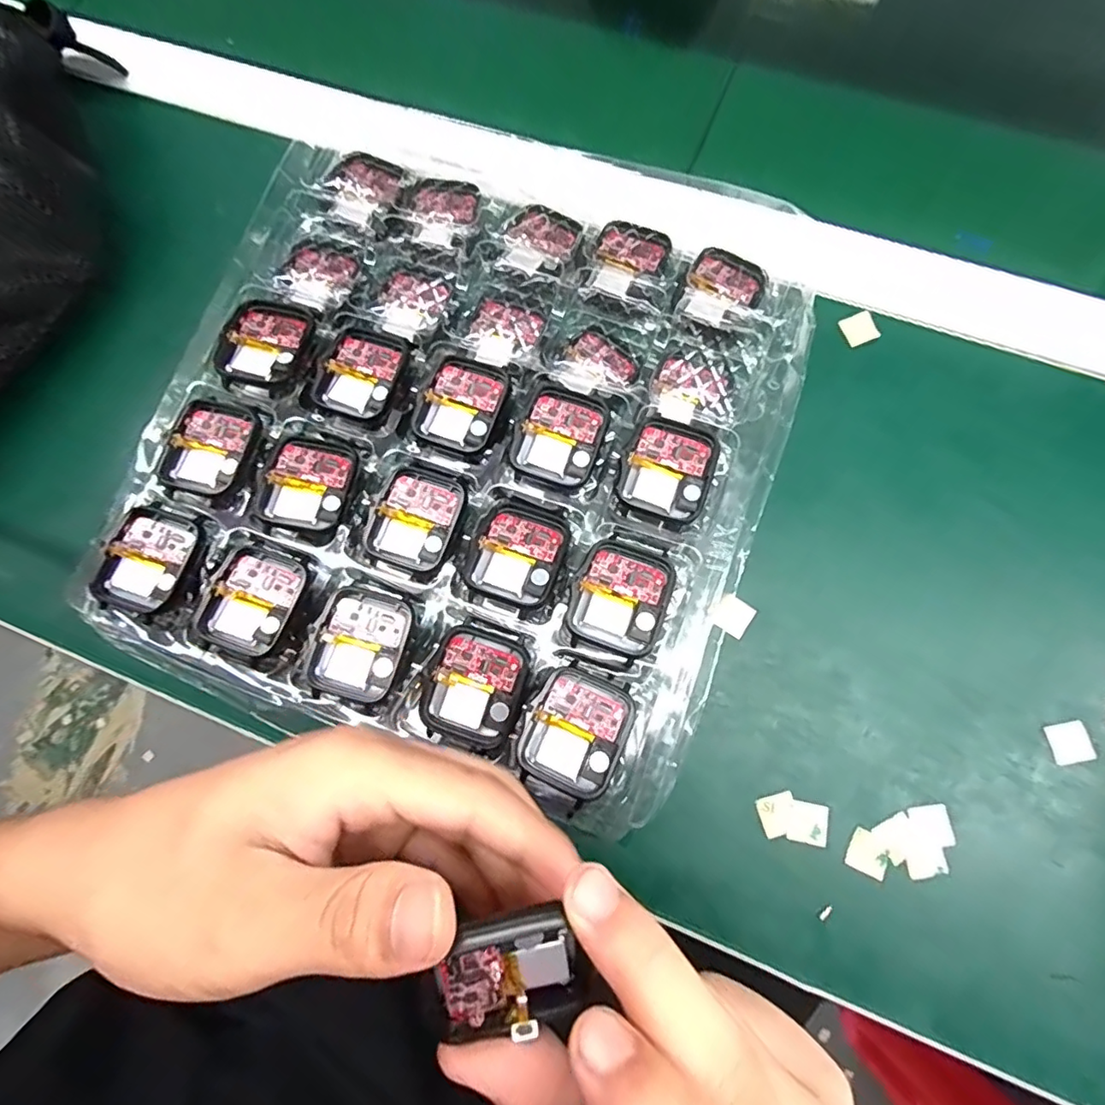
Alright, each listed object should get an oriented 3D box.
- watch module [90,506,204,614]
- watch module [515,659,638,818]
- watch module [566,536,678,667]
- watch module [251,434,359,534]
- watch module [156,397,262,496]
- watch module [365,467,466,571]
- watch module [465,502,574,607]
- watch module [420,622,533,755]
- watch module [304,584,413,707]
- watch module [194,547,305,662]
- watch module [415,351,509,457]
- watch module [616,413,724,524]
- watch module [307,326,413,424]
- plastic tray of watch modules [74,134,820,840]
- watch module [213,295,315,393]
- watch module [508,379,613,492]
[{"bbox_3d":[-0.173,0.003,0.237,0.034,0.004,0.044,22,79,7],"label":"watch module"},{"bbox_3d":[0.009,0.069,0.214,0.038,0.007,0.045,25,79,8],"label":"watch module"},{"bbox_3d":[0.027,0.019,0.228,0.037,0.013,0.044,21,79,7],"label":"watch module"},{"bbox_3d":[-0.107,-0.031,0.245,0.038,0.004,0.041,11,78,5],"label":"watch module"},{"bbox_3d":[-0.153,-0.048,0.251,0.035,0.007,0.043,19,79,7],"label":"watch module"},{"bbox_3d":[-0.059,-0.016,0.242,0.036,0.004,0.043,19,79,7],"label":"watch module"},{"bbox_3d":[-0.014,0.000,0.236,0.038,0.008,0.042,19,79,7],"label":"watch module"},{"bbox_3d":[-0.030,0.054,0.222,0.038,0.006,0.044,21,79,7],"label":"watch module"},{"bbox_3d":[-0.078,0.038,0.229,0.034,0.006,0.045,19,79,7],"label":"watch module"},{"bbox_3d":[-0.126,0.020,0.234,0.036,0.004,0.044,24,79,8],"label":"watch module"},{"bbox_3d":[-0.040,-0.068,0.254,0.036,0.005,0.044,22,79,7],"label":"watch module"},{"bbox_3d":[0.050,-0.036,0.241,0.038,0.010,0.041,22,79,7],"label":"watch module"},{"bbox_3d":[-0.088,-0.085,0.258,0.039,0.004,0.045,14,78,6],"label":"watch module"},{"bbox_3d":[-0.039,-0.062,0.251,0.259,0.024,0.286,19,79,7],"label":"plastic tray of watch modules"},{"bbox_3d":[-0.134,-0.098,0.259,0.037,0.007,0.047,14,78,6],"label":"watch module"},{"bbox_3d":[0.003,-0.052,0.248,0.036,0.009,0.041,22,79,7],"label":"watch module"}]

